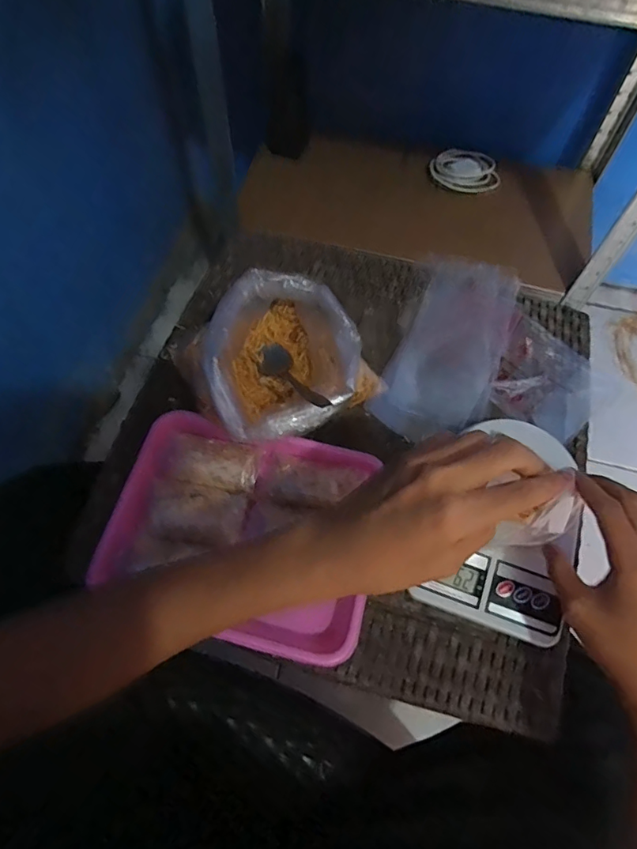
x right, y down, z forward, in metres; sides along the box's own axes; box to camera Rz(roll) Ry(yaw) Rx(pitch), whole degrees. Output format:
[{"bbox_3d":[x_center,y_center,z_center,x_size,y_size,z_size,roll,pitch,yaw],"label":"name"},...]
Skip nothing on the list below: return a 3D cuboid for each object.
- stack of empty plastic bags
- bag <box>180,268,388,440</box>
[{"bbox_3d":[0.143,-0.089,0.546,0.109,0.009,0.244,20,66,9],"label":"stack of empty plastic bags"},{"bbox_3d":[-0.036,-0.054,0.476,0.154,0.102,0.138,-40,71,-17],"label":"bag"}]

